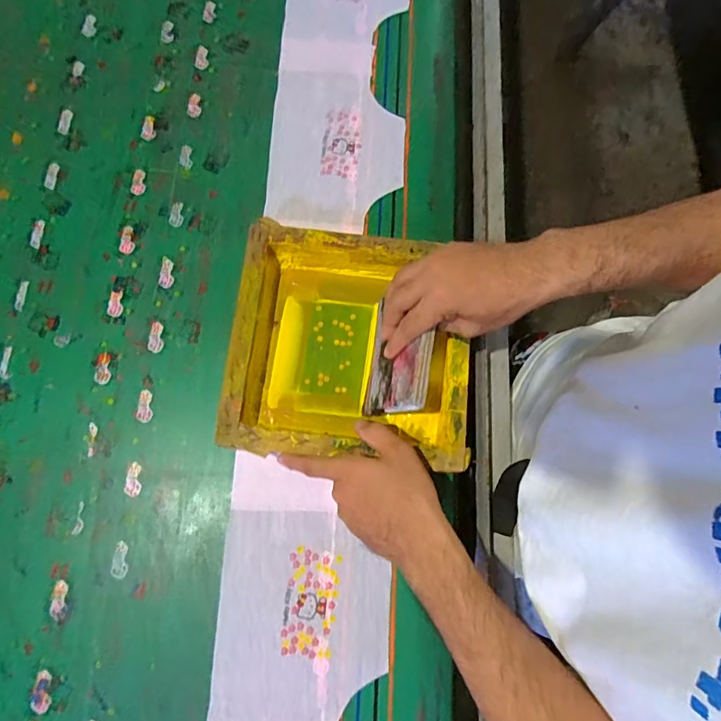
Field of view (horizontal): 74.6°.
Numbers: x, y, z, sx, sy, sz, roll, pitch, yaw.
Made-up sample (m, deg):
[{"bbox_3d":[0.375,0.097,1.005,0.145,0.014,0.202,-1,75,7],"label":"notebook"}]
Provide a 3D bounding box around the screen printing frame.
[{"bbox_3d":[-0.009,-0.020,0.519,0.244,0.060,0.249,5,75,0],"label":"screen printing frame"}]

